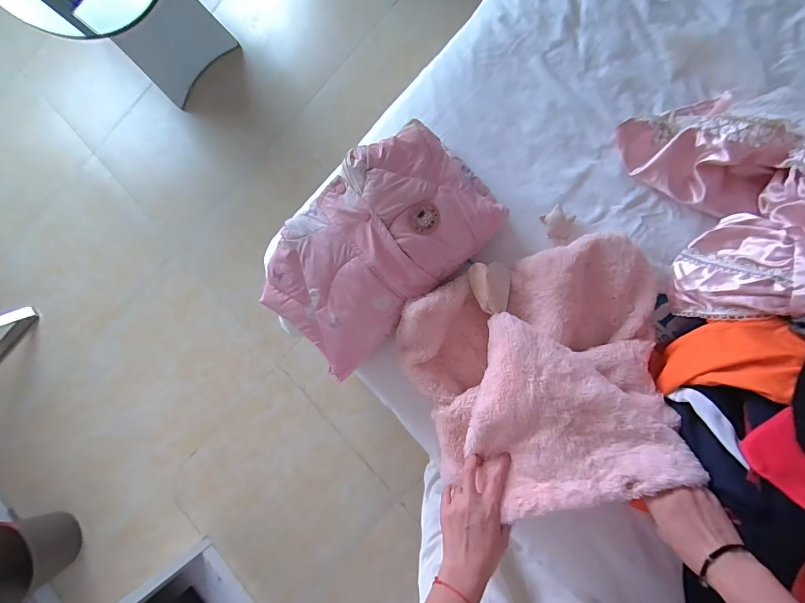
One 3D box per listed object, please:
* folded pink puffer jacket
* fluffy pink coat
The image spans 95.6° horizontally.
[{"bbox_3d":[-0.040,-0.096,0.602,0.414,0.092,0.244,-44,84,3],"label":"folded pink puffer jacket"},{"bbox_3d":[0.208,0.102,0.531,0.374,0.139,0.333,-20,86,5],"label":"fluffy pink coat"}]

